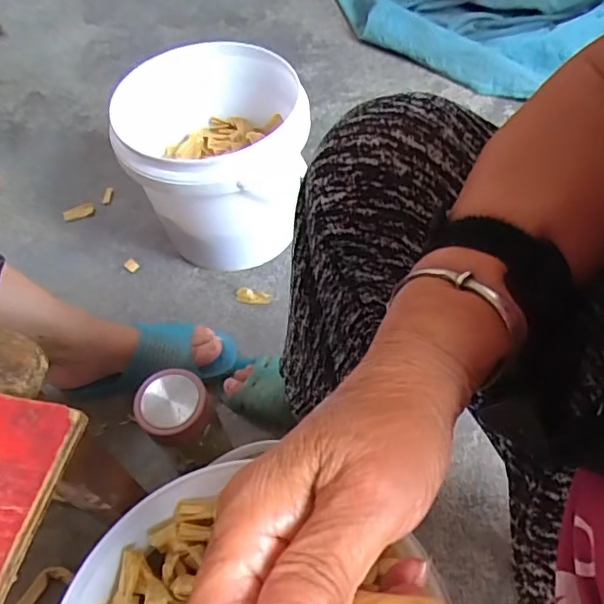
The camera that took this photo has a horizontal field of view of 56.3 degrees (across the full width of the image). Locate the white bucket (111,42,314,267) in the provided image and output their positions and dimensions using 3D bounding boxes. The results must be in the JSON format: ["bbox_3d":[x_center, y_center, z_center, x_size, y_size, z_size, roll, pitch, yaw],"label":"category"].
[{"bbox_3d":[-0.122,-0.196,0.803,0.245,0.230,0.258,-2,55,3],"label":"white bucket"}]

